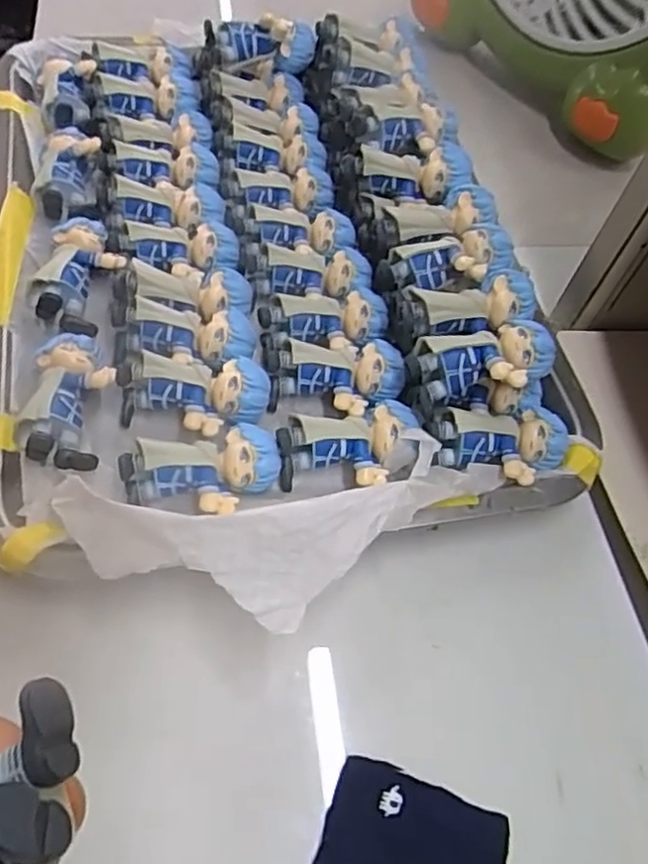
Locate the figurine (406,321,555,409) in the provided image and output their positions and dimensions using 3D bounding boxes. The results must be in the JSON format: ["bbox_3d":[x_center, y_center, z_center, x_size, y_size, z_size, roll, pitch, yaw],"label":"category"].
[{"bbox_3d":[0.065,-0.028,0.286,0.062,0.021,0.027,-13,62,8],"label":"figurine"}]

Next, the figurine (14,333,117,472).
[{"bbox_3d":[-0.105,-0.015,0.279,0.032,0.019,0.060,3,59,-6],"label":"figurine"}]

